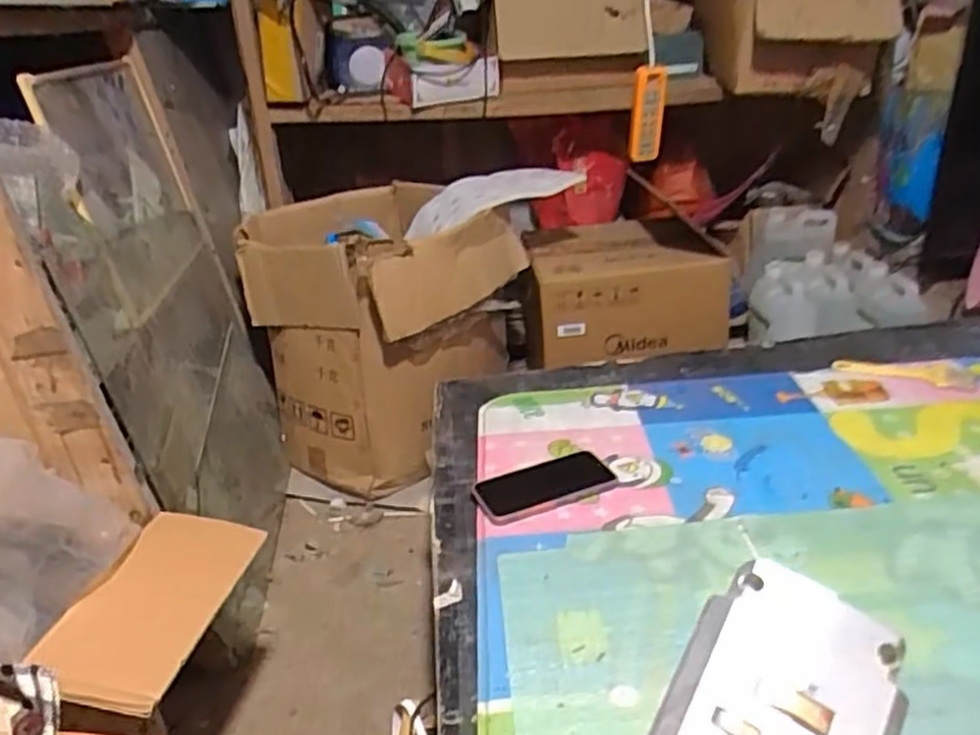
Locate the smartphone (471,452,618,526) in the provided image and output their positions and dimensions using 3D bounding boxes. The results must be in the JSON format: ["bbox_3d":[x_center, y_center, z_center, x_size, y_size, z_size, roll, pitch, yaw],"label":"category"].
[{"bbox_3d":[0.061,0.134,0.848,0.150,0.010,0.083,-14,27,-16],"label":"smartphone"}]

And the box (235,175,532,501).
[{"bbox_3d":[-0.178,-0.062,1.380,0.378,0.435,0.370,18,38,36],"label":"box"}]

